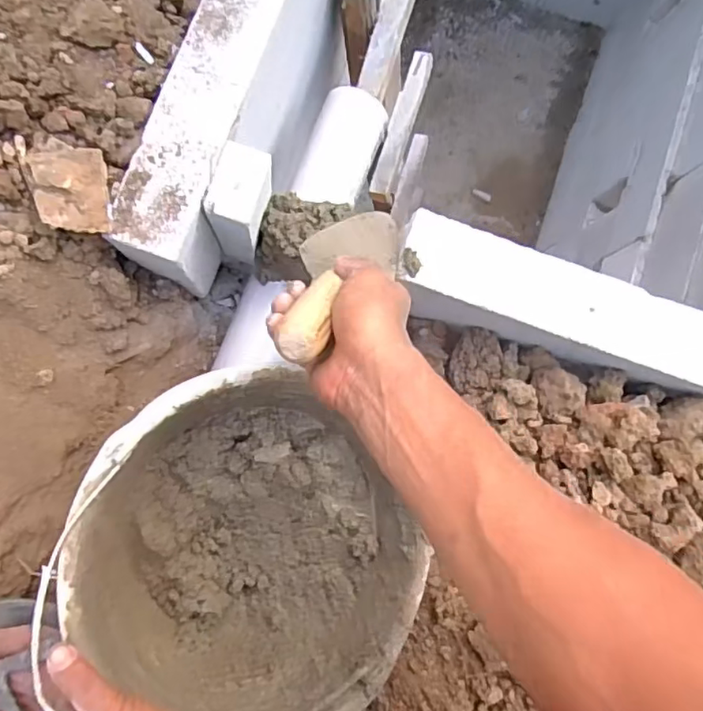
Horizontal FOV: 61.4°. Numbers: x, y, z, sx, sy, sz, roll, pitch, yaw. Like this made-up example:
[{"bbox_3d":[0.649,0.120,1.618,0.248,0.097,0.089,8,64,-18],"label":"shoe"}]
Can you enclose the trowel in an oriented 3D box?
[{"bbox_3d":[-0.006,-0.071,0.483,0.076,0.287,0.038,21,116,-3],"label":"trowel"}]

